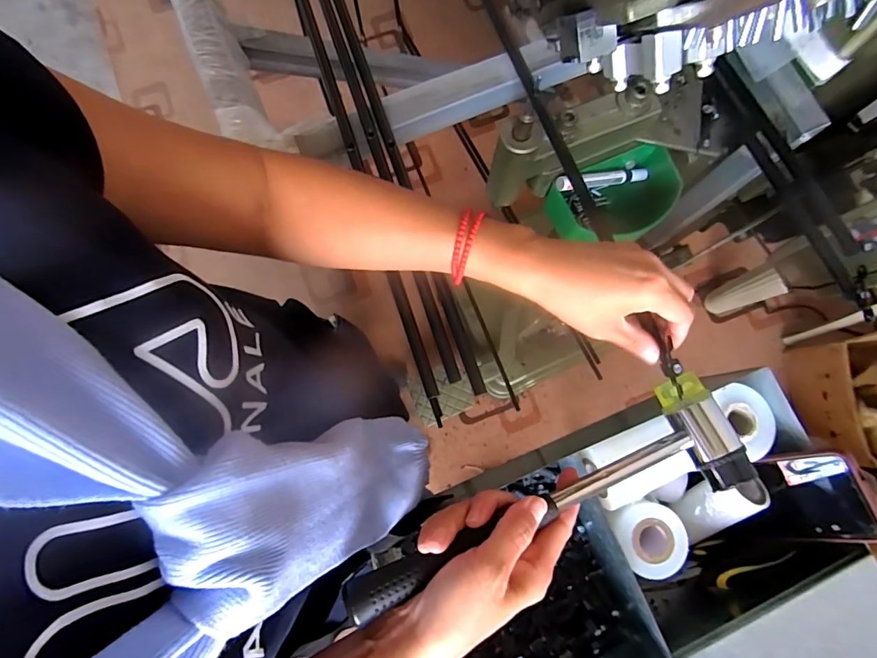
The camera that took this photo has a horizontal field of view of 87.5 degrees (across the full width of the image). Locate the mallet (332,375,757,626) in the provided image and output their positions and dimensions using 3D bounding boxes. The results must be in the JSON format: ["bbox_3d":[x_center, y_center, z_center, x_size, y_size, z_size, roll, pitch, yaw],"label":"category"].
[{"bbox_3d":[0.069,0.104,0.286,0.264,0.026,0.071,-18,80,-12],"label":"mallet"}]

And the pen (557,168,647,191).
[{"bbox_3d":[0.193,-0.174,0.534,0.147,0.019,0.015,-15,79,-26],"label":"pen"}]

